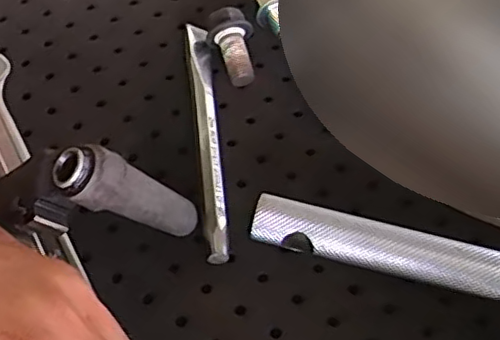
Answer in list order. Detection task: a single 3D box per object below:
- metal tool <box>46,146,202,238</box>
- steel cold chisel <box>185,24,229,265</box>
[{"bbox_3d":[-0.042,0.010,0.218,0.018,0.061,0.015,-28,51,28],"label":"metal tool"},{"bbox_3d":[-0.020,-0.019,0.268,0.011,0.008,0.130,-4,56,-5],"label":"steel cold chisel"}]

